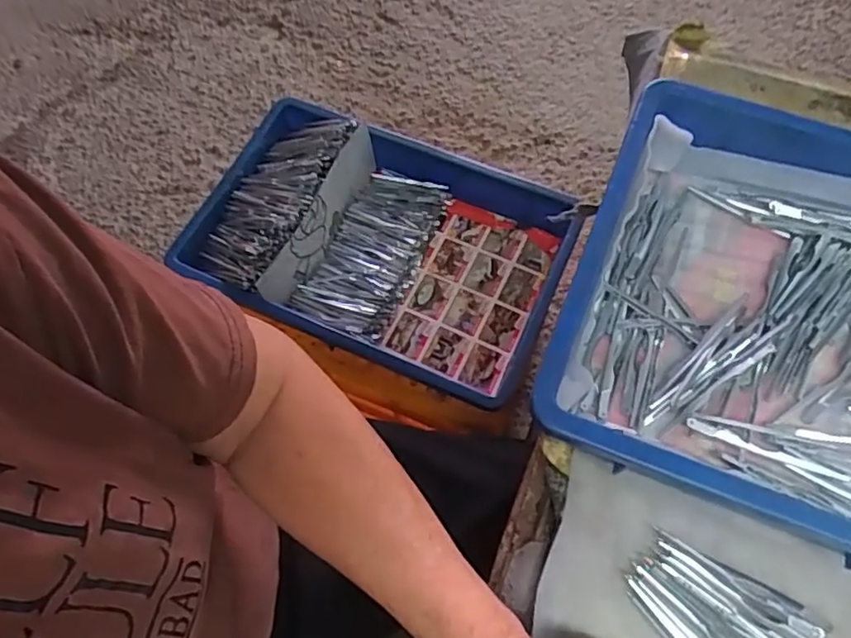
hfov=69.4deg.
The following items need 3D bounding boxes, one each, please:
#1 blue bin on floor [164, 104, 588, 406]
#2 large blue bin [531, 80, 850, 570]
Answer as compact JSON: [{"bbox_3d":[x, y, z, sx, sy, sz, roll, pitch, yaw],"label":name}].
[{"bbox_3d":[-0.057,-0.087,0.762,0.418,0.112,0.283,20,68,10],"label":"blue bin on floor"},{"bbox_3d":[0.314,0.028,0.405,0.423,0.075,0.279,21,68,10],"label":"large blue bin"}]

